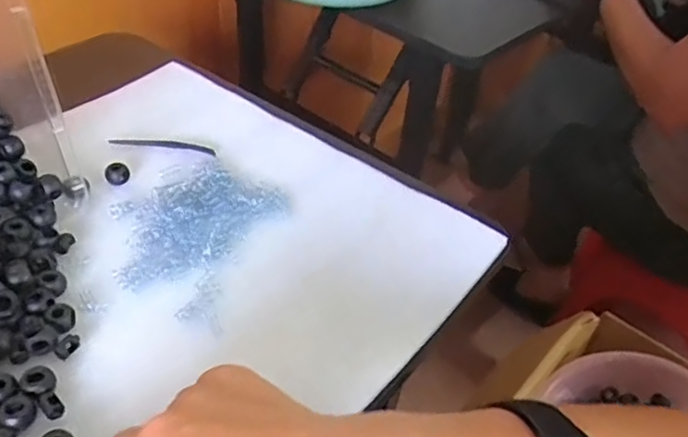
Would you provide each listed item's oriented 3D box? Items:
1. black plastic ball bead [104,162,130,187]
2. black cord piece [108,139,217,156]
[{"bbox_3d":[-0.175,-0.036,0.473,0.016,0.013,0.015,11,42,4],"label":"black plastic ball bead"},{"bbox_3d":[-0.151,-0.062,0.515,0.088,0.004,0.015,8,41,1],"label":"black cord piece"}]

